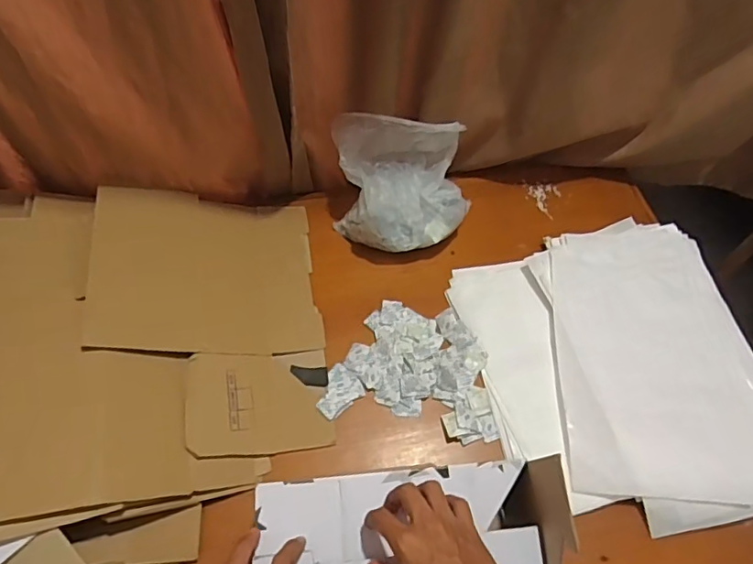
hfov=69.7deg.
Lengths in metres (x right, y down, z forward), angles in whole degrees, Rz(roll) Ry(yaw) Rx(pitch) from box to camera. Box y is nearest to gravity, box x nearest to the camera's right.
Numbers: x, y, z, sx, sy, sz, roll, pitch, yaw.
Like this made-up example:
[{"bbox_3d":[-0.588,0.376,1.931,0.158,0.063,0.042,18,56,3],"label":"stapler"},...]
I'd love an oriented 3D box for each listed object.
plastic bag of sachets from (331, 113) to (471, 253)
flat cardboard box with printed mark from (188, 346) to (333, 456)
[{"bbox_3d":[0.043,-0.149,0.821,0.211,0.156,0.149,0,56,-3],"label":"plastic bag of sachets"},{"bbox_3d":[-0.151,0.155,0.706,0.181,0.015,0.132,-1,64,-21],"label":"flat cardboard box with printed mark"}]

